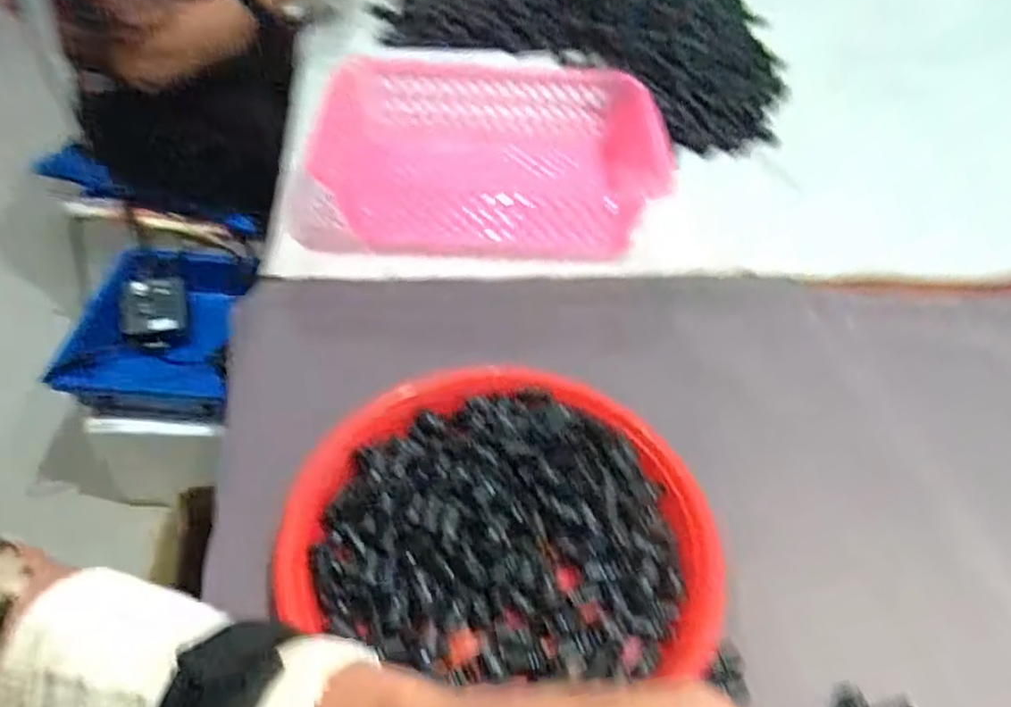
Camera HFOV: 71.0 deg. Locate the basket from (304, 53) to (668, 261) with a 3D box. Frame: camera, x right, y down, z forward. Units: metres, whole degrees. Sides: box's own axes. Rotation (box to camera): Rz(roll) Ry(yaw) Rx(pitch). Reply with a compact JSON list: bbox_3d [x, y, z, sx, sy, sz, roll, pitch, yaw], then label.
[{"bbox_3d":[-0.020,-0.185,0.701,0.352,0.106,0.233,2,48,-3],"label":"basket"}]

